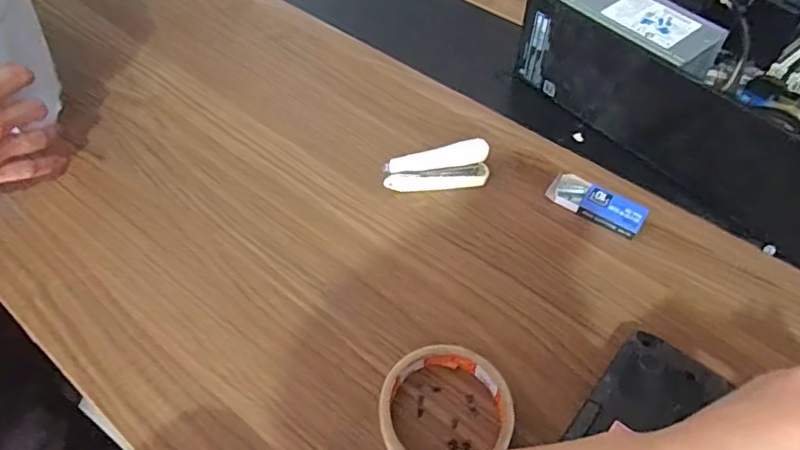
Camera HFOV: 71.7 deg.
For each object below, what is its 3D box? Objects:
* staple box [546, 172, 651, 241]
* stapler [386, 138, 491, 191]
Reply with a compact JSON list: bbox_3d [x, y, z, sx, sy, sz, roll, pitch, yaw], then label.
[{"bbox_3d":[0.170,-0.019,0.479,0.081,0.011,0.035,29,60,19],"label":"staple box"},{"bbox_3d":[0.032,-0.051,0.484,0.089,0.040,0.025,-3,55,-3],"label":"stapler"}]

